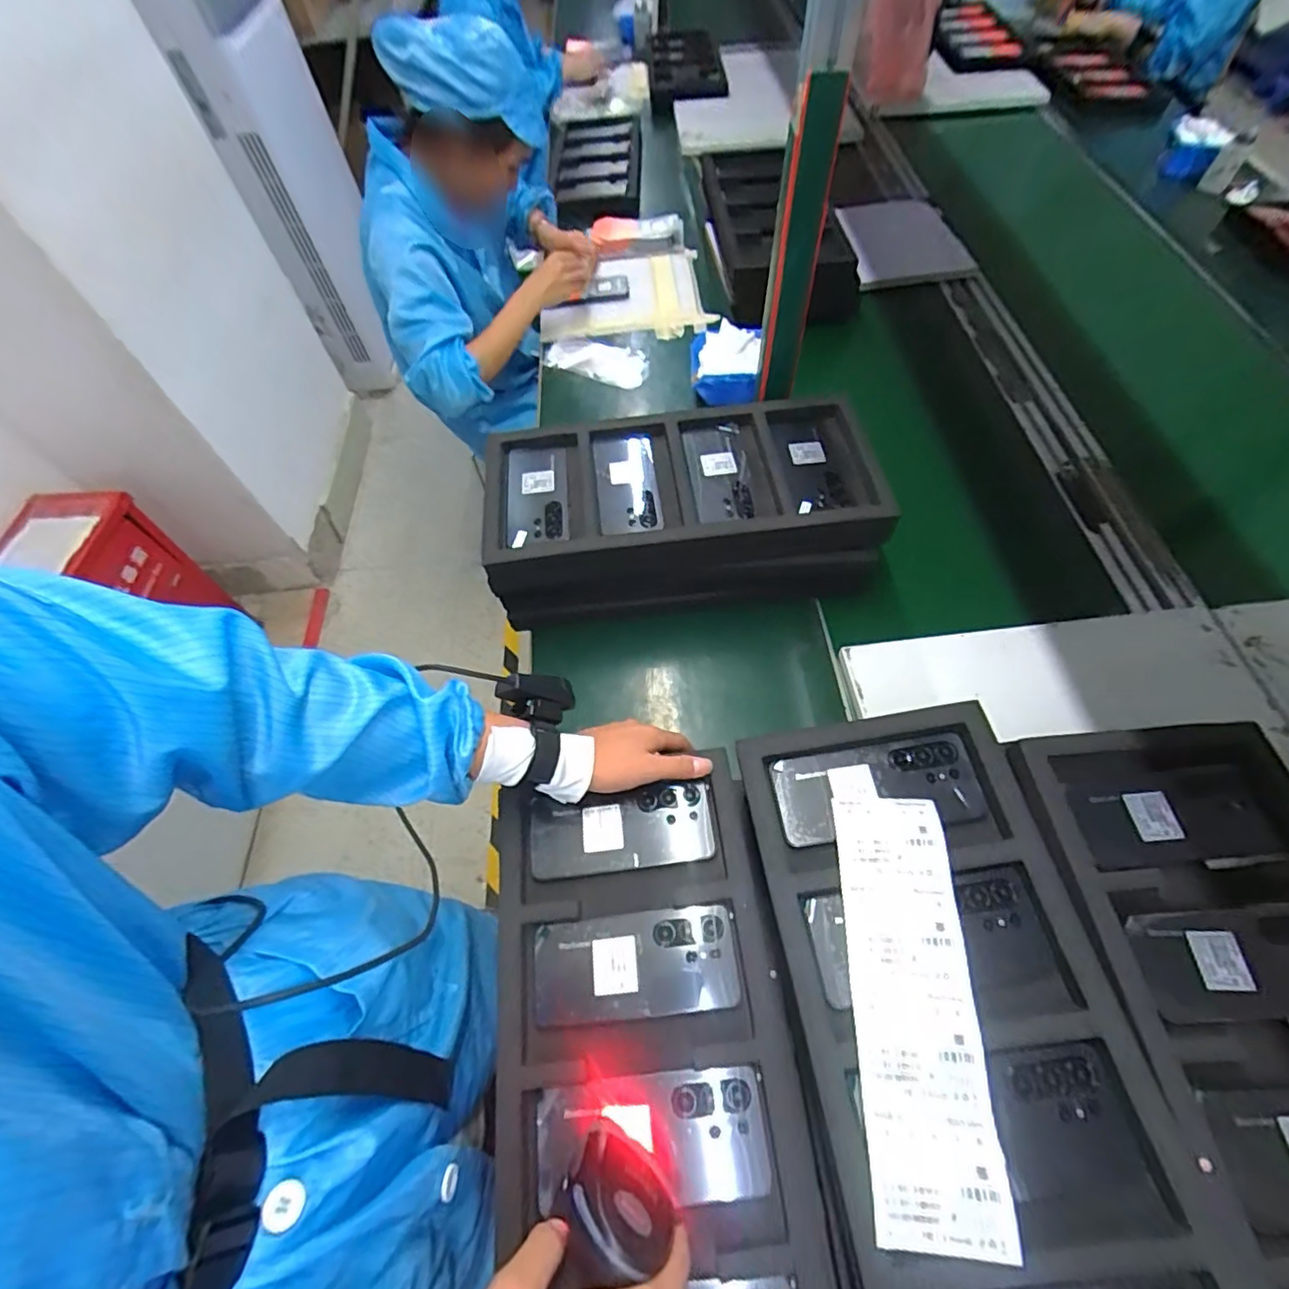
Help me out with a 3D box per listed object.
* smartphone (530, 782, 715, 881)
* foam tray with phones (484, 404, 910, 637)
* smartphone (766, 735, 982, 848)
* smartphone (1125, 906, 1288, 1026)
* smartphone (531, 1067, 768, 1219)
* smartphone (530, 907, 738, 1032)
[{"bbox_3d":[-0.023,0.176,0.552,0.170,0.015,0.075,-7,56,3],"label":"smartphone"},{"bbox_3d":[0.046,-0.174,0.774,0.475,0.134,0.248,-4,60,2],"label":"foam tray with phones"},{"bbox_3d":[0.198,0.125,0.507,0.166,0.006,0.076,-10,61,5],"label":"smartphone"},{"bbox_3d":[0.468,0.246,0.453,0.158,0.009,0.073,-5,60,1],"label":"smartphone"},{"bbox_3d":[0.004,0.364,0.432,0.164,0.010,0.075,-6,60,1],"label":"smartphone"},{"bbox_3d":[-0.008,0.267,0.489,0.166,0.006,0.075,-6,60,0],"label":"smartphone"}]

